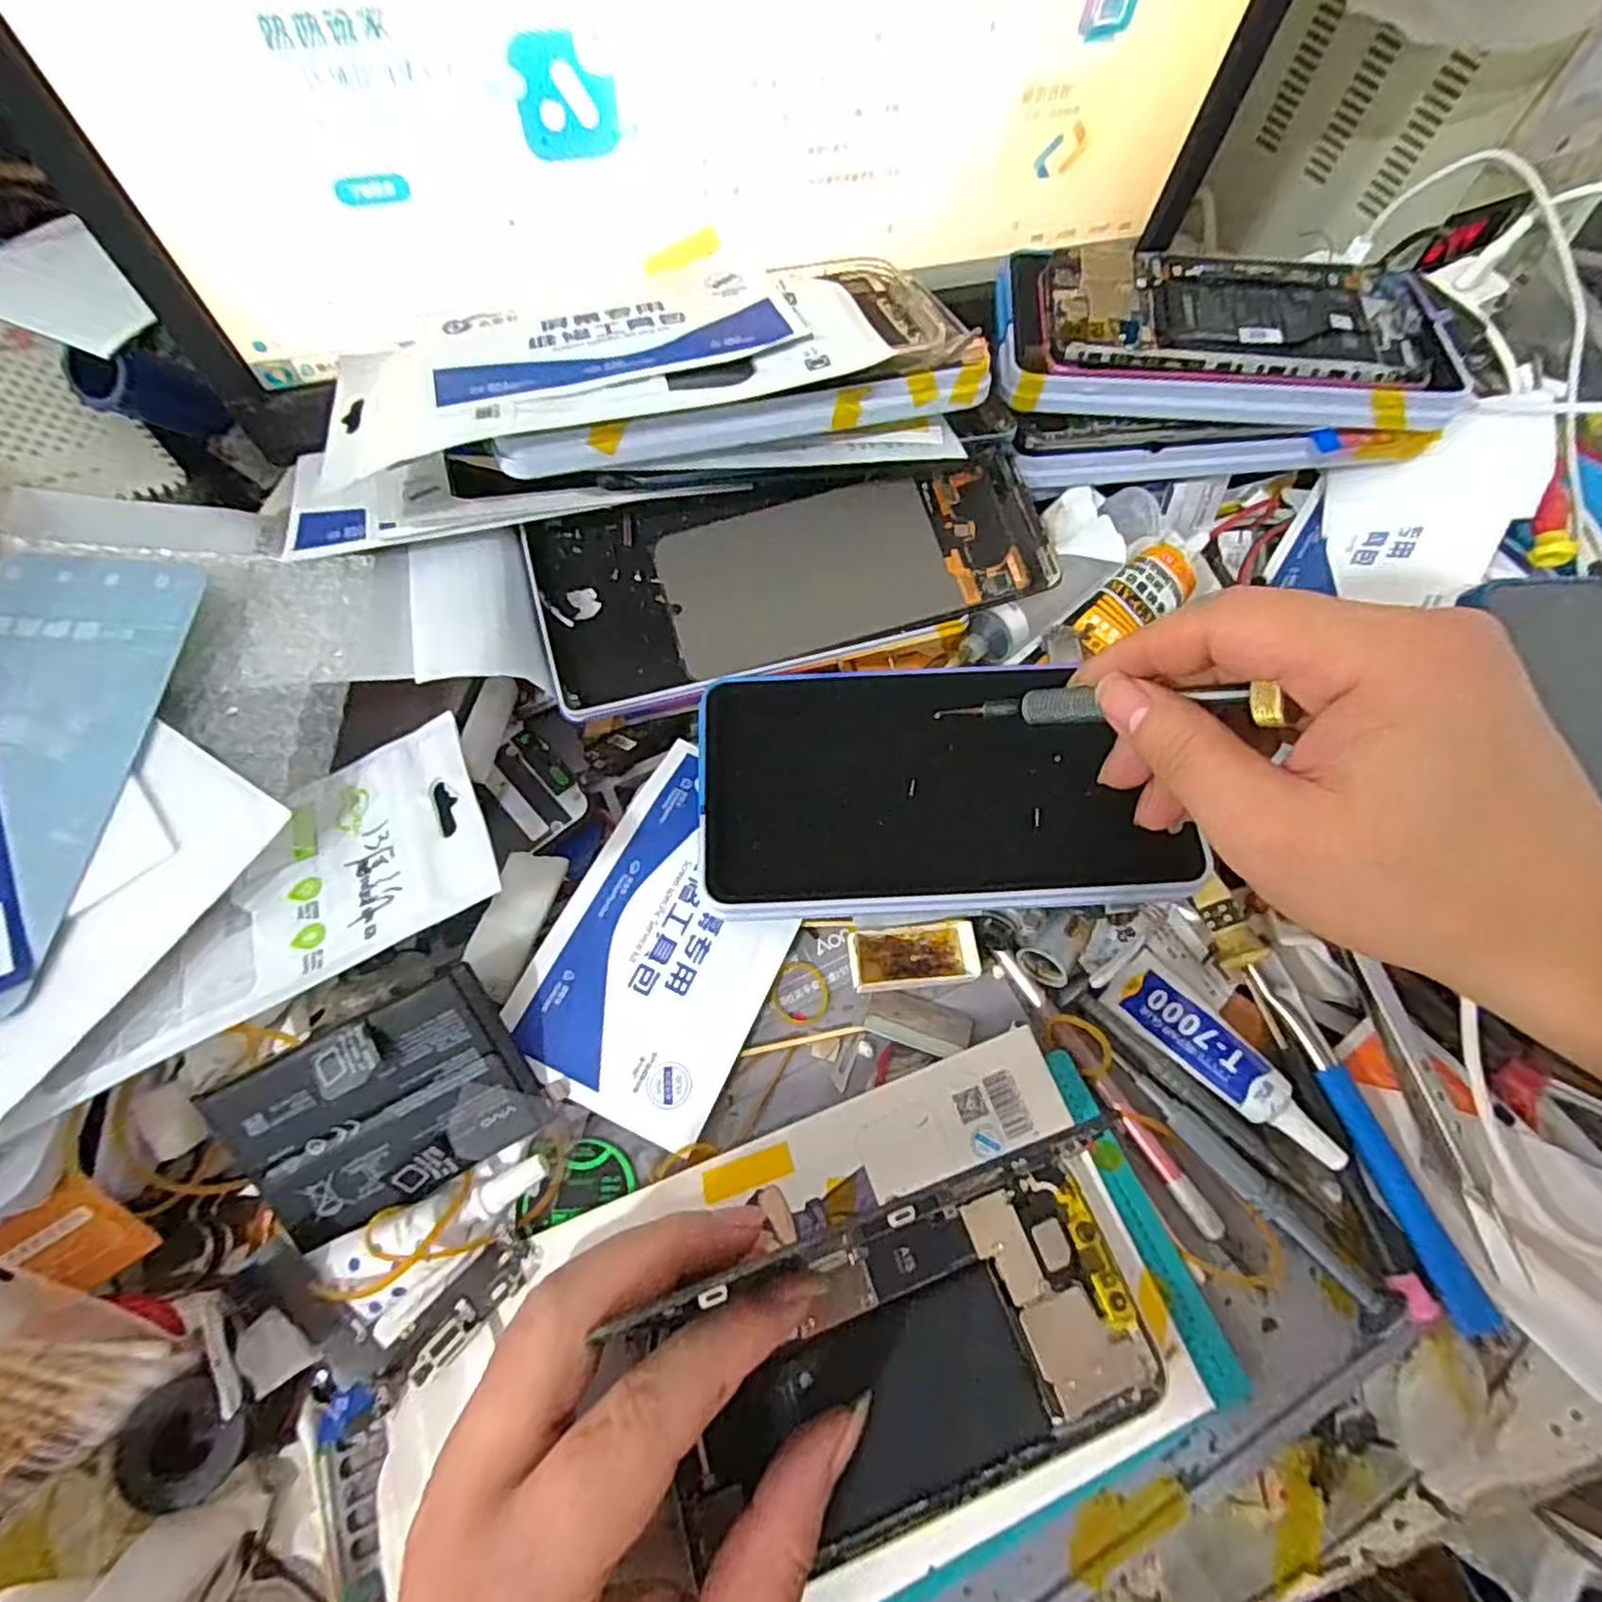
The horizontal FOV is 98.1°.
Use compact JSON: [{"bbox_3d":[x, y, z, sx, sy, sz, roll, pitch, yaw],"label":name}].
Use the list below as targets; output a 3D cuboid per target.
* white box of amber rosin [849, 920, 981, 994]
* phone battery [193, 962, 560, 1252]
[{"bbox_3d":[0.043,0.060,0.265,0.048,0.008,0.022,-5,64,-4],"label":"white box of amber rosin"},{"bbox_3d":[-0.133,0.100,0.224,0.085,0.007,0.062,-27,100,-9],"label":"phone battery"}]

